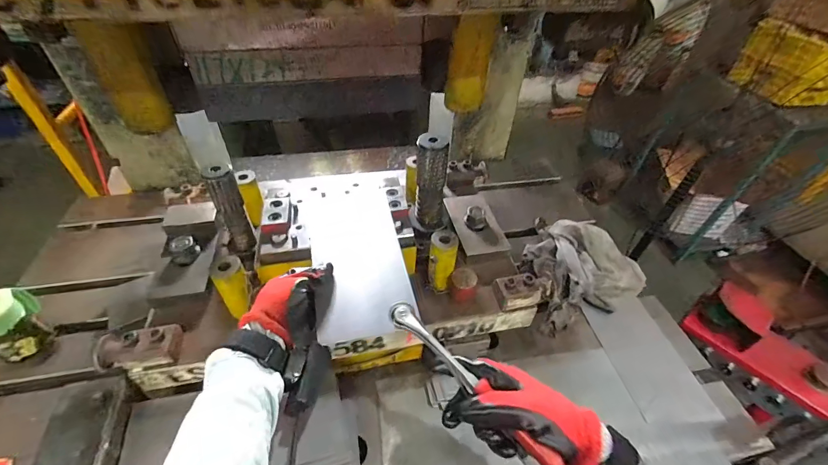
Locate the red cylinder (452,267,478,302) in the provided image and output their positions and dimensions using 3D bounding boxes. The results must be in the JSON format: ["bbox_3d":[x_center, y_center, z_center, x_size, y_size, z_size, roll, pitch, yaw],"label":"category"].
[{"bbox_3d":[0.078,0.080,0.572,0.037,0.039,0.034,6,44,4],"label":"red cylinder"}]

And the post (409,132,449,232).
[{"bbox_3d":[0.026,-0.079,0.584,0.058,0.162,0.055,3,44,0],"label":"post"}]

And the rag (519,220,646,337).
[{"bbox_3d":[0.322,0.065,0.756,0.249,0.065,0.215,-13,46,-16],"label":"rag"}]

